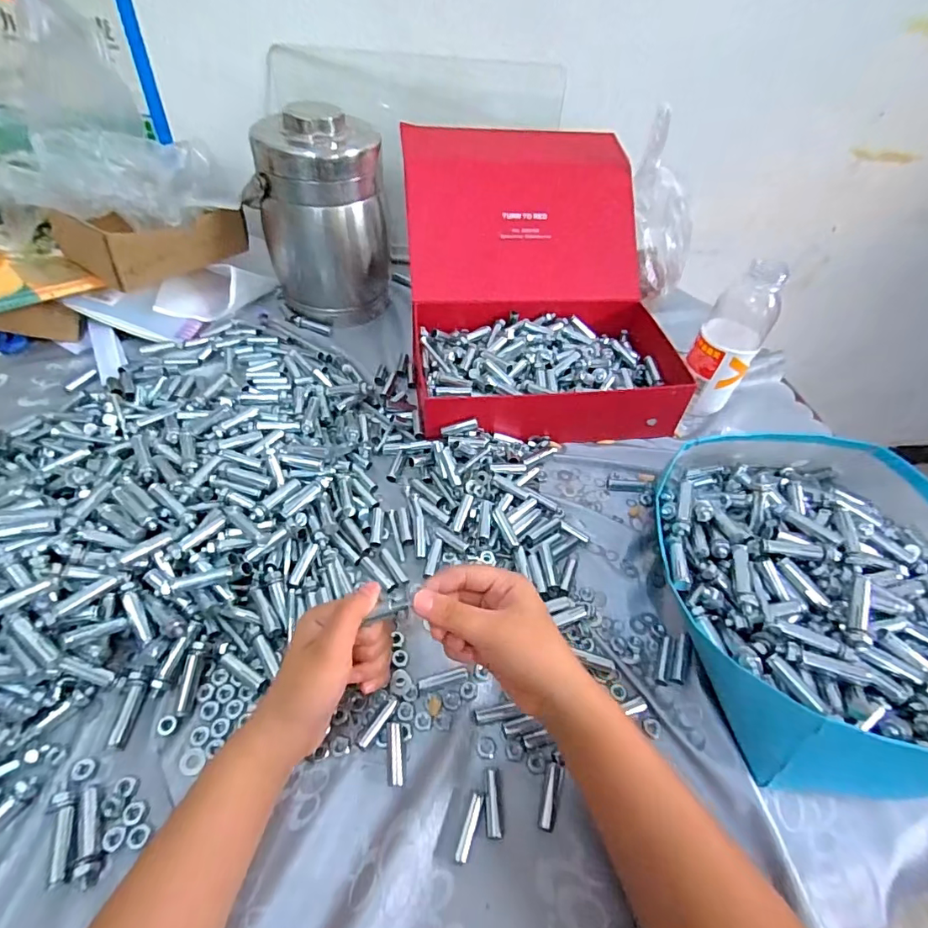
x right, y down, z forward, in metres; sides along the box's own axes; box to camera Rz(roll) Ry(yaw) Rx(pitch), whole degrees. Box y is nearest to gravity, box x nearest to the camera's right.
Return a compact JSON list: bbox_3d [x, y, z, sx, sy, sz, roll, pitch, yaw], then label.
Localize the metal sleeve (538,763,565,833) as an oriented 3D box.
[{"bbox_3d":[0.061,0.230,0.341,0.012,0.009,0.040,17,51,9],"label":"metal sleeve"}]

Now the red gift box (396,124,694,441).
[{"bbox_3d":[0.086,-0.233,0.610,0.294,0.183,0.379,-4,50,-9],"label":"red gift box"}]

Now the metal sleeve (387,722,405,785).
[{"bbox_3d":[-0.048,0.204,0.348,0.011,0.011,0.038,-2,50,-7],"label":"metal sleeve"}]

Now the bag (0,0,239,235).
[{"bbox_3d":[-0.406,-0.355,0.521,0.220,0.187,0.135,-33,59,-29],"label":"bag"}]

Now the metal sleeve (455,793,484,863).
[{"bbox_3d":[0.004,0.240,0.326,0.008,0.004,0.038,19,51,10],"label":"metal sleeve"}]

